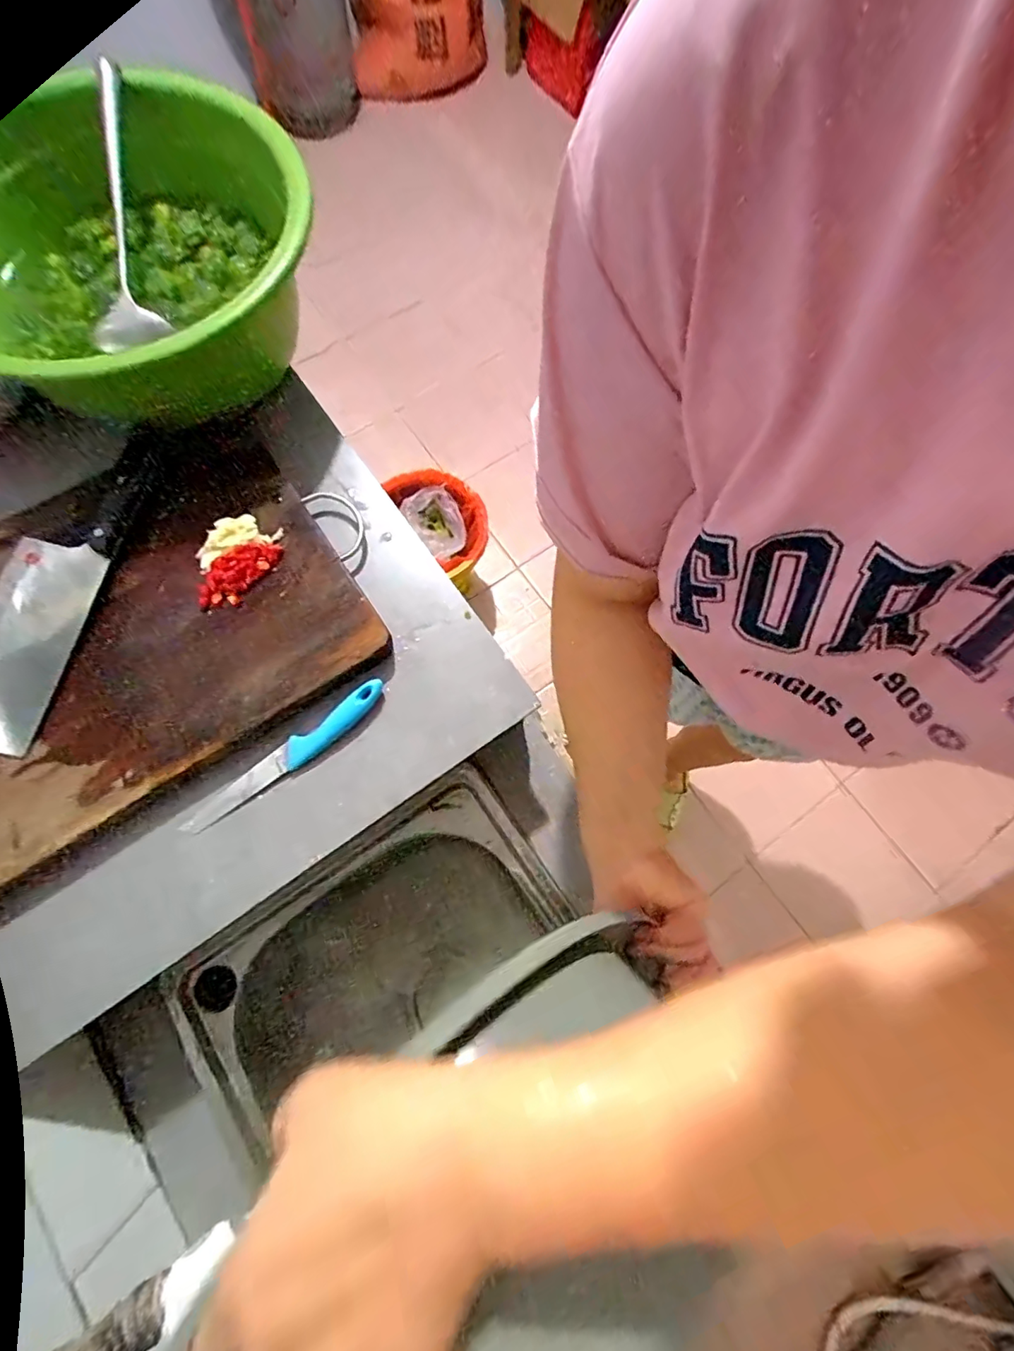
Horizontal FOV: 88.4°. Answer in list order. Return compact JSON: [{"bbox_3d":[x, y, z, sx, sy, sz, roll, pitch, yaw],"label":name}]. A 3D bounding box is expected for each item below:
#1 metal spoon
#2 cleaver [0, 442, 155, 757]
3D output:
[{"bbox_3d":[-0.321,-0.374,0.436,0.054,0.192,0.037,28,37,6],"label":"metal spoon"},{"bbox_3d":[-0.389,-0.077,0.443,0.080,0.026,0.277,15,74,3],"label":"cleaver"}]

